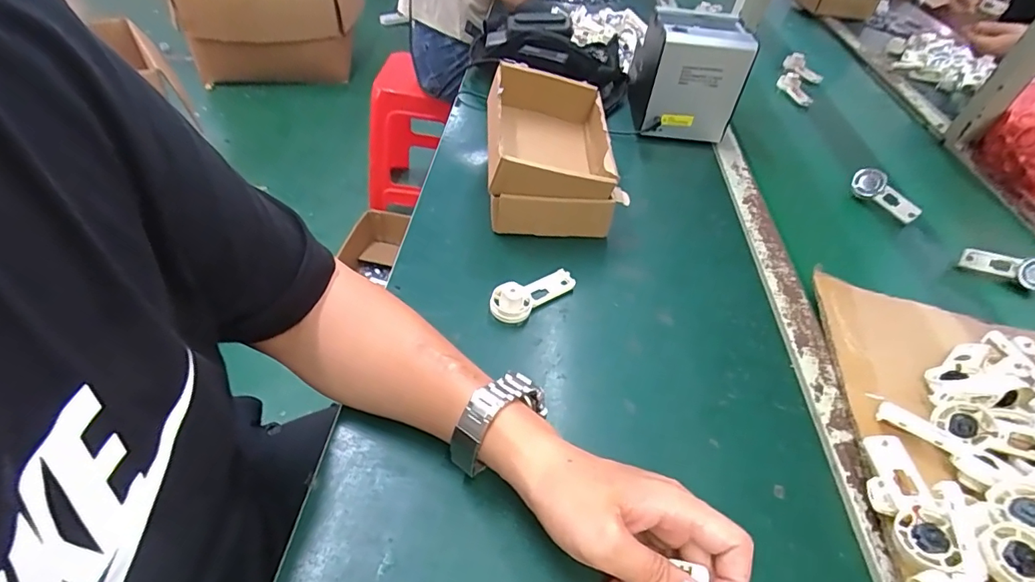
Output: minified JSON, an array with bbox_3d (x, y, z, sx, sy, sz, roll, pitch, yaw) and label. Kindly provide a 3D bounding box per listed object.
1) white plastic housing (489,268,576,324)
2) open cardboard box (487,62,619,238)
[{"bbox_3d":[0.014,-0.001,0.492,0.091,0.031,0.037,-32,56,-31],"label":"white plastic housing"},{"bbox_3d":[0.036,-0.161,0.585,0.142,0.123,0.172,0,46,-5],"label":"open cardboard box"}]

